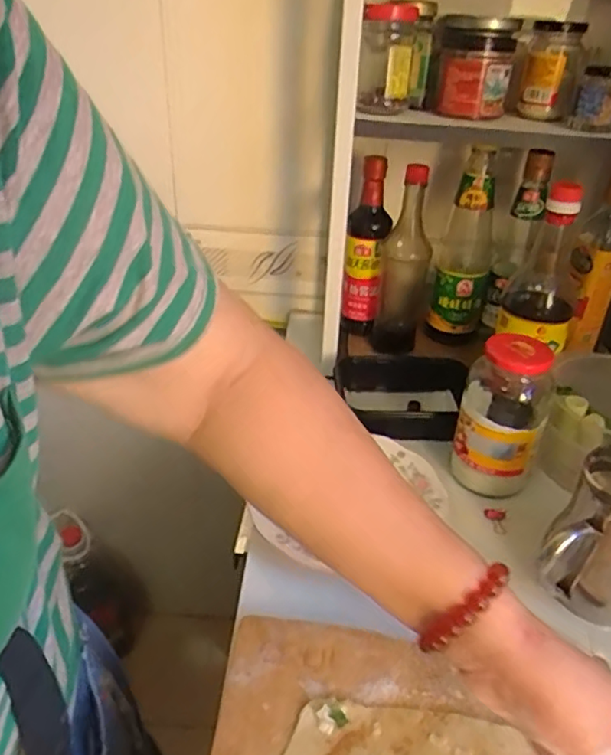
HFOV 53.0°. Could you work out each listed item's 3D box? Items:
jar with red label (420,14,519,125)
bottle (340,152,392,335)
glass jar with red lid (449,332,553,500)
[{"bbox_3d":[0.191,-0.364,0.718,0.096,0.101,0.102,11,34,12],"label":"jar with red label"},{"bbox_3d":[0.082,-0.170,0.826,0.057,0.224,0.057,5,33,4],"label":"bottle"},{"bbox_3d":[0.204,0.039,0.639,0.083,0.160,0.071,17,35,21],"label":"glass jar with red lid"}]

